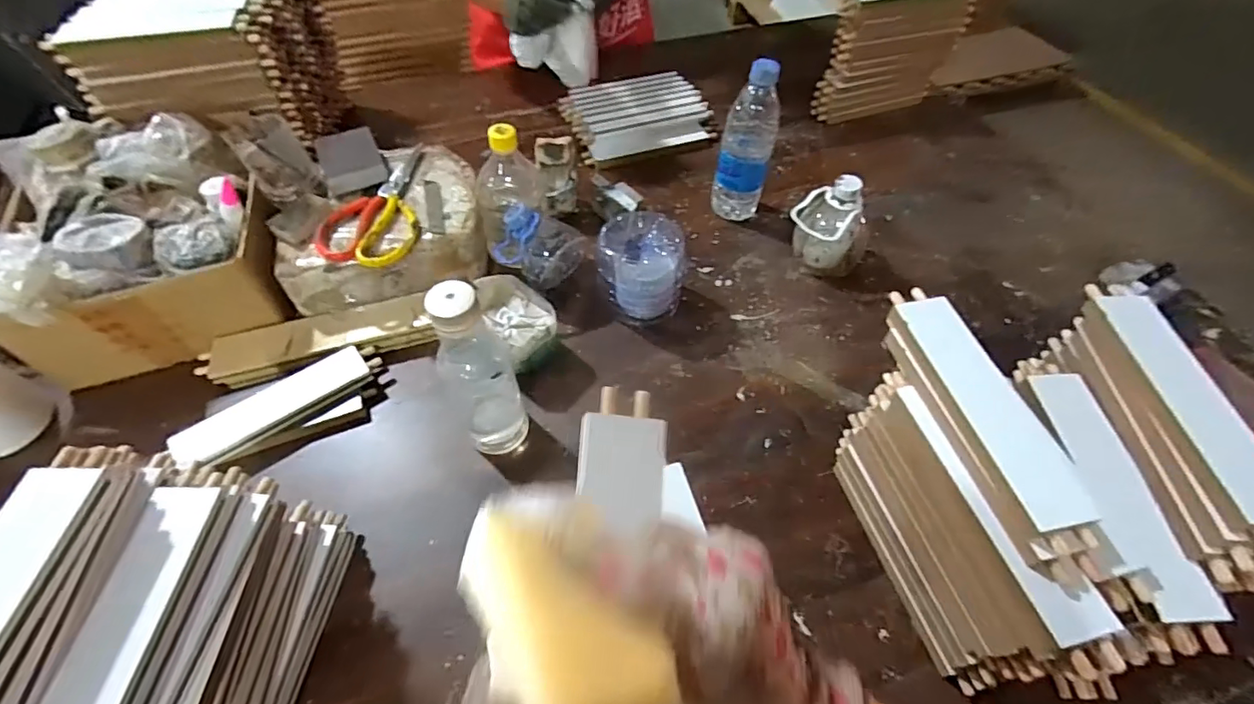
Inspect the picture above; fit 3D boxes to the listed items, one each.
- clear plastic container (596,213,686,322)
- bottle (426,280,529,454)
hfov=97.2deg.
[{"bbox_3d":[0.024,-0.113,0.675,0.100,0.097,0.106,18,55,12],"label":"clear plastic container"},{"bbox_3d":[-0.136,0.020,0.504,0.060,0.196,0.056,13,54,9],"label":"bottle"}]

